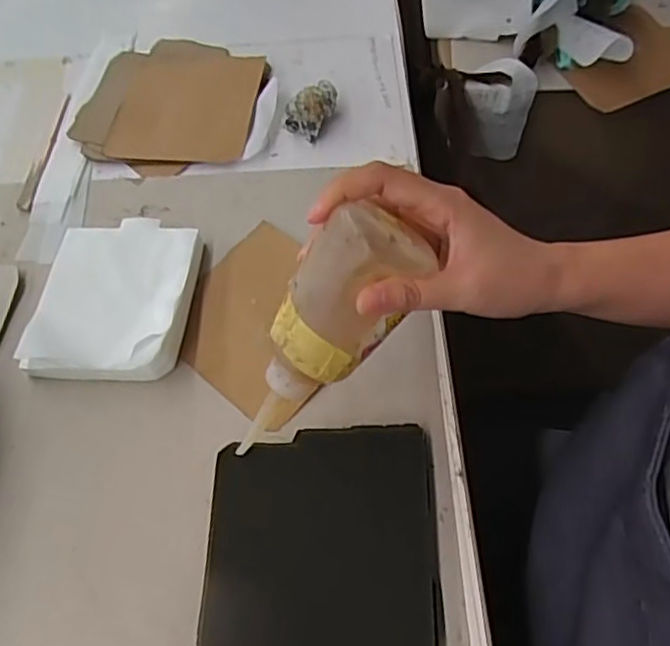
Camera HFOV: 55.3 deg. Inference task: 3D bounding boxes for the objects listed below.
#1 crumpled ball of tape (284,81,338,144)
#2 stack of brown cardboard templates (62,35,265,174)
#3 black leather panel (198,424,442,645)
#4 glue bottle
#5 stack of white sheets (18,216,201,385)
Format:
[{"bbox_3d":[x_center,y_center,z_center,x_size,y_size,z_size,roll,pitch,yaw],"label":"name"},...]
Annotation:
[{"bbox_3d":[-0.021,-0.189,0.566,0.033,0.031,0.048,17,61,14],"label":"crumpled ball of tape"},{"bbox_3d":[-0.150,-0.205,0.596,0.158,0.009,0.167,6,59,7],"label":"stack of brown cardboard templates"},{"bbox_3d":[-0.008,0.130,0.382,0.132,0.011,0.136,-2,59,3],"label":"black leather panel"},{"bbox_3d":[-0.011,0.009,0.361,0.051,0.153,0.042,43,26,25],"label":"glue bottle"},{"bbox_3d":[-0.160,-0.021,0.477,0.108,0.027,0.130,2,59,5],"label":"stack of white sheets"}]

